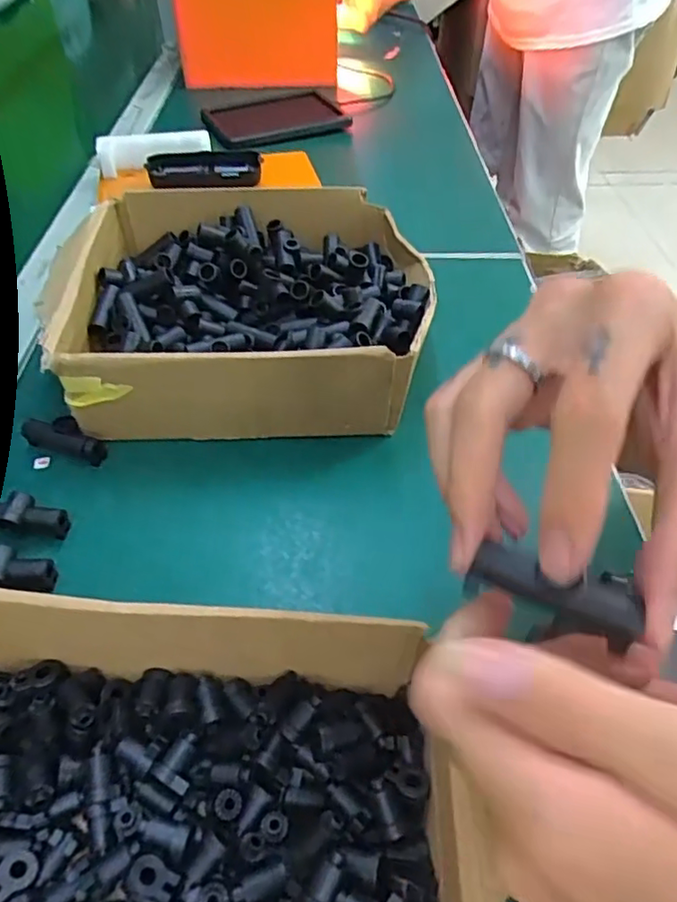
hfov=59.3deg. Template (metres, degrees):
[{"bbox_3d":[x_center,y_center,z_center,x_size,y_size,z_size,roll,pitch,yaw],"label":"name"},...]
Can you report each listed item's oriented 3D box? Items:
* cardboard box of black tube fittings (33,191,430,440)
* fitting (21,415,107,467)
[{"bbox_3d":[-0.060,-0.103,0.431,0.246,0.079,0.213,-3,47,-3],"label":"cardboard box of black tube fittings"},{"bbox_3d":[-0.172,-0.008,0.372,0.053,0.020,0.016,14,49,13],"label":"fitting"}]

